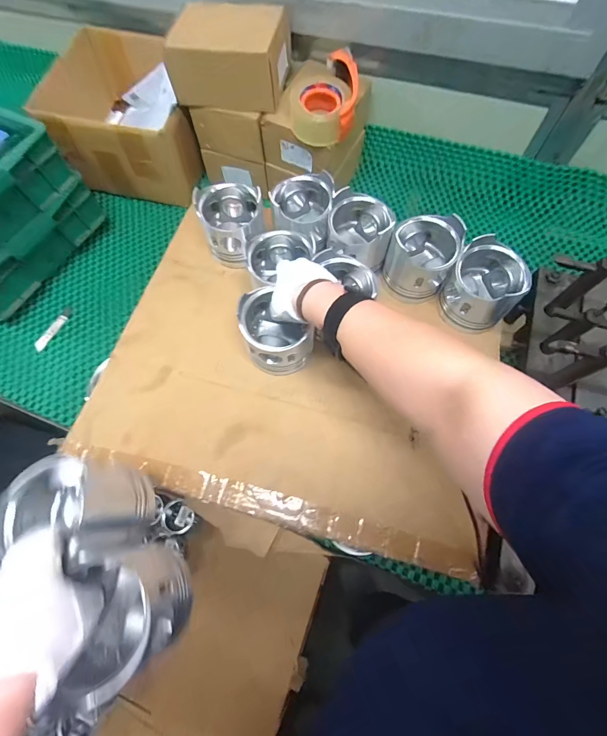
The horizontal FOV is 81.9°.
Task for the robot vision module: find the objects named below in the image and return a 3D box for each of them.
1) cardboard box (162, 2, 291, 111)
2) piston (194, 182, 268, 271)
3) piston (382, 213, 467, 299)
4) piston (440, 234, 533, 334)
[{"bbox_3d":[-0.137,-0.585,0.659,0.208,0.100,0.145,7,68,5],"label":"cardboard box"},{"bbox_3d":[-0.116,-0.236,0.594,0.105,0.110,0.107,-13,67,-4],"label":"piston"},{"bbox_3d":[0.189,-0.177,0.561,0.100,0.101,0.101,26,70,12],"label":"piston"},{"bbox_3d":[0.275,-0.127,0.532,0.099,0.106,0.108,-1,67,1],"label":"piston"}]

